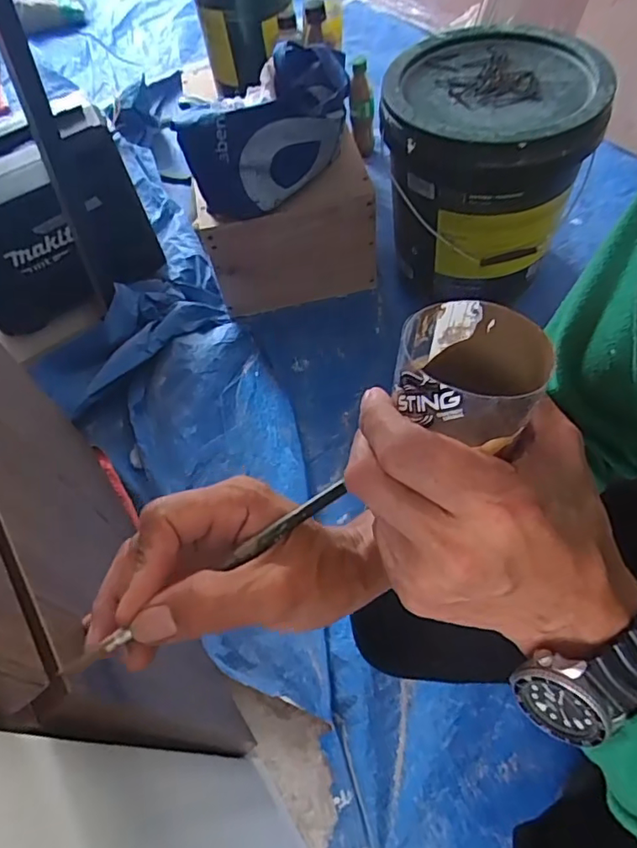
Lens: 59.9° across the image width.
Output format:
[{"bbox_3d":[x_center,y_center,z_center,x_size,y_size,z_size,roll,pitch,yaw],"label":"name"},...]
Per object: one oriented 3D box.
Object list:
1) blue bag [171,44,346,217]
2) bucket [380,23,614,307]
[{"bbox_3d":[-0.074,-0.414,0.787,0.232,0.181,0.098,-15,57,-3],"label":"blue bag"},{"bbox_3d":[0.241,-0.386,0.866,0.273,0.299,0.264,-3,58,5],"label":"bucket"}]

